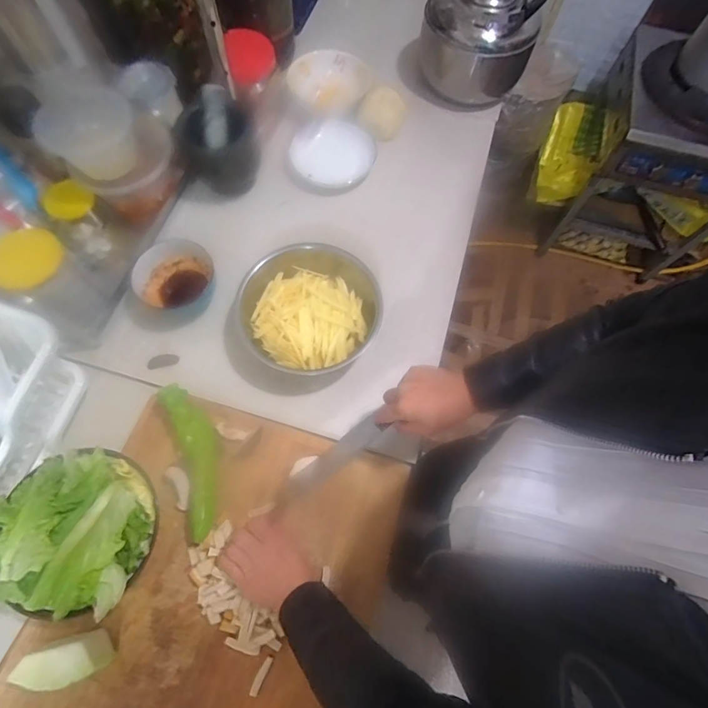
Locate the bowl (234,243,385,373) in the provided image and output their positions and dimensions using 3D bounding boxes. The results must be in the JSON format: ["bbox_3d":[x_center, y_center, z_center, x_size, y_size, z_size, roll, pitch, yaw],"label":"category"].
[{"bbox_3d":[-0.073,-0.076,0.705,0.246,0.105,0.226,1,70,-2],"label":"bowl"}]

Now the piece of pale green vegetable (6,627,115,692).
[{"bbox_3d":[-0.357,0.382,0.501,0.095,0.060,0.049,-15,72,-8],"label":"piece of pale green vegetable"}]

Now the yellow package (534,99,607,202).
[{"bbox_3d":[0.835,-0.767,1.565,0.202,0.178,0.345,17,88,4],"label":"yellow package"}]

